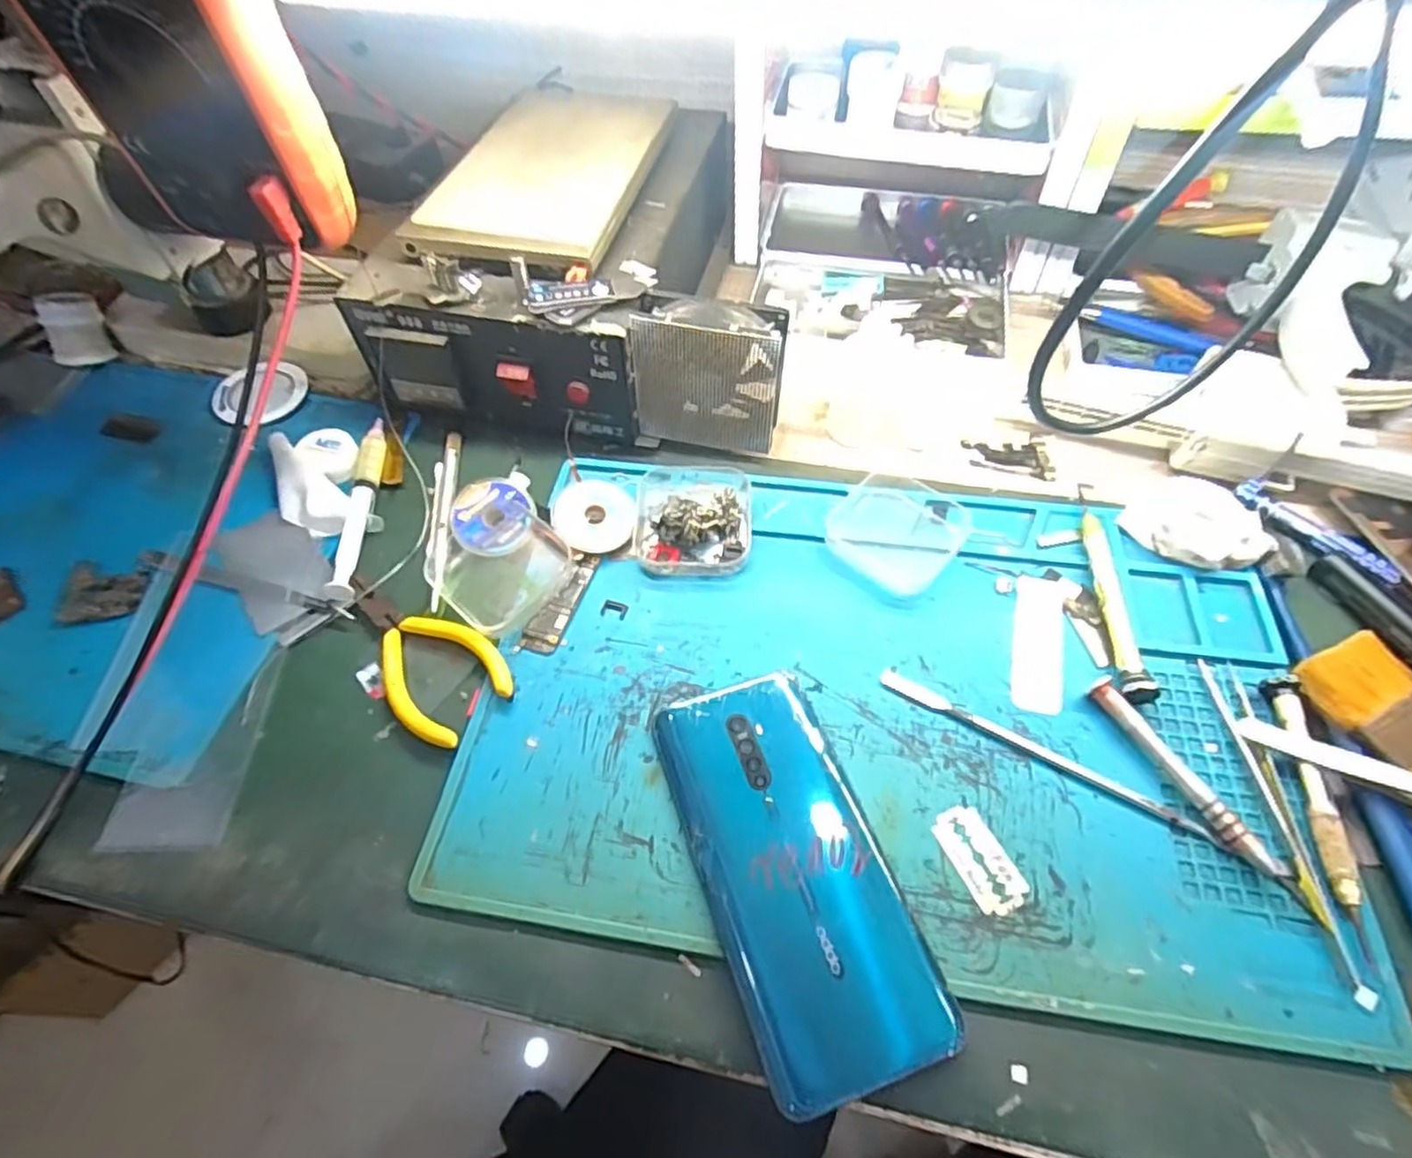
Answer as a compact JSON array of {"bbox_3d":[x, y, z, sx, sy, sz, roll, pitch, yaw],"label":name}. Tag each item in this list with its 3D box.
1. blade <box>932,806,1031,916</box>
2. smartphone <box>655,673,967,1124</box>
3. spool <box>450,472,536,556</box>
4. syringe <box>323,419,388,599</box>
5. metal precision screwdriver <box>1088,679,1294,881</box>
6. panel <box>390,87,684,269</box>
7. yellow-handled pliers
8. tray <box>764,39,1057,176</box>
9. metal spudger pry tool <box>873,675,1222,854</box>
[{"bbox_3d":[0.113,0.114,0.288,0.023,0.004,0.042,-23,59,-12],"label":"blade"},{"bbox_3d":[0.033,0.116,0.286,0.069,0.012,0.157,-18,58,-9],"label":"smartphone"},{"bbox_3d":[-0.116,-0.037,0.390,0.049,0.016,0.043,-32,61,-17],"label":"spool"},{"bbox_3d":[-0.194,-0.043,0.398,0.019,0.013,0.126,-7,57,-2],"label":"syringe"},{"bbox_3d":[0.203,0.084,0.300,0.012,0.012,0.096,-28,60,-15],"label":"metal precision screwdriver"},{"bbox_3d":[-0.089,-0.246,0.423,0.106,0.022,0.181,11,57,9],"label":"panel"},{"bbox_3d":[-0.145,0.033,0.348,0.111,0.010,0.051,39,66,24],"label":"yellow-handled pliers"},{"bbox_3d":[0.134,-0.312,0.460,0.175,0.054,0.077,9,57,8],"label":"tray"},{"bbox_3d":[0.148,0.076,0.313,0.146,0.004,0.009,26,62,18],"label":"metal spudger pry tool"}]

